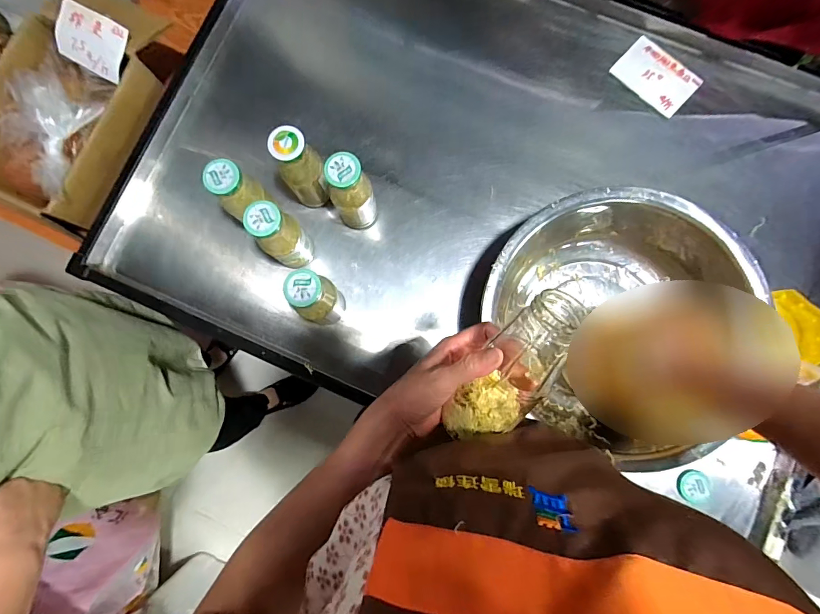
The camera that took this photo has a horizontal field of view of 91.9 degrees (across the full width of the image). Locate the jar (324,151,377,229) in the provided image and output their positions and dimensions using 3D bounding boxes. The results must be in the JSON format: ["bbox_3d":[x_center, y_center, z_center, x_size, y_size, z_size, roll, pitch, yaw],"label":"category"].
[{"bbox_3d":[-0.085,-0.168,0.609,0.058,0.174,0.055,0,84,0],"label":"jar"}]

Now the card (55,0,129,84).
[{"bbox_3d":[-0.544,-0.454,0.675,0.127,0.007,0.089,29,110,-2],"label":"card"}]

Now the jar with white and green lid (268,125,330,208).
[{"bbox_3d":[-0.165,-0.208,0.622,0.060,0.181,0.056,0,84,0],"label":"jar with white and green lid"}]

